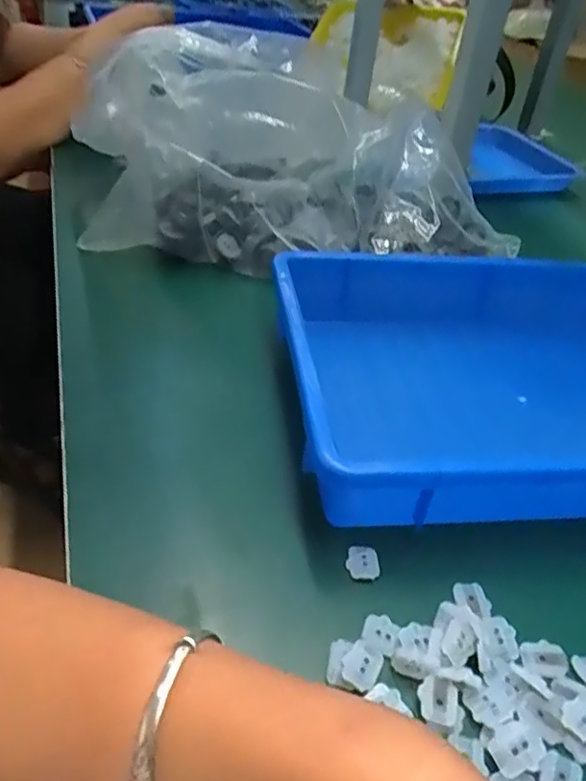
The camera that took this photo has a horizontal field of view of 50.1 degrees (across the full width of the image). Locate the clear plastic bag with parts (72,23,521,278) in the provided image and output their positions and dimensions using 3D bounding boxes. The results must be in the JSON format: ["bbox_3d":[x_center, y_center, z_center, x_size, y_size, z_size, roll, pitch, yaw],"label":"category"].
[{"bbox_3d":[-0.017,-0.263,0.648,0.397,0.156,0.293,-7,35,-11],"label":"clear plastic bag with parts"}]

